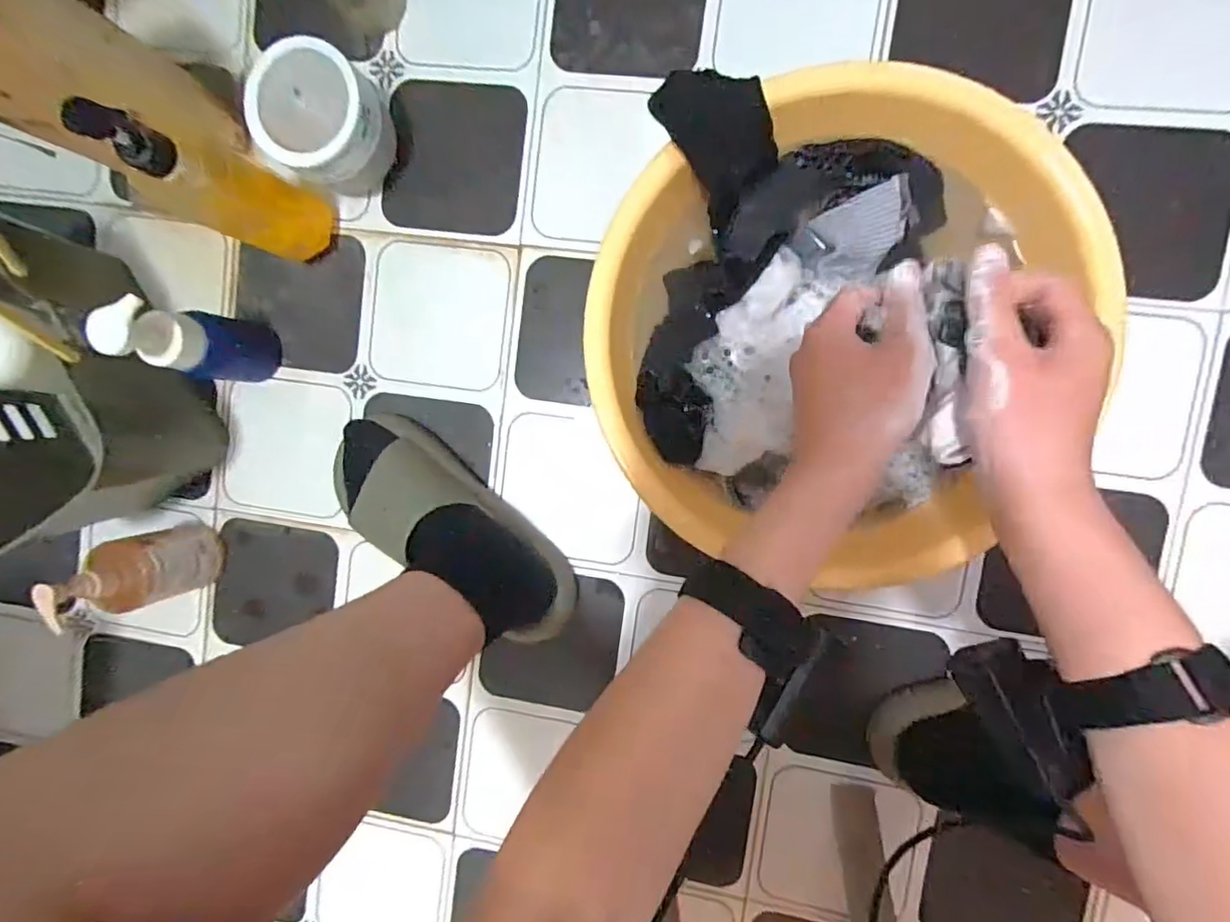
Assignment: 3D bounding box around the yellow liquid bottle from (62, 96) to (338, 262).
[{"bbox_3d":[-0.316,-0.220,0.477,0.049,0.215,0.068,32,98,5],"label":"yellow liquid bottle"}]

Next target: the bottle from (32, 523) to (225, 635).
[{"bbox_3d":[-0.449,0.105,0.548,0.055,0.143,0.067,-13,92,9],"label":"bottle"}]

